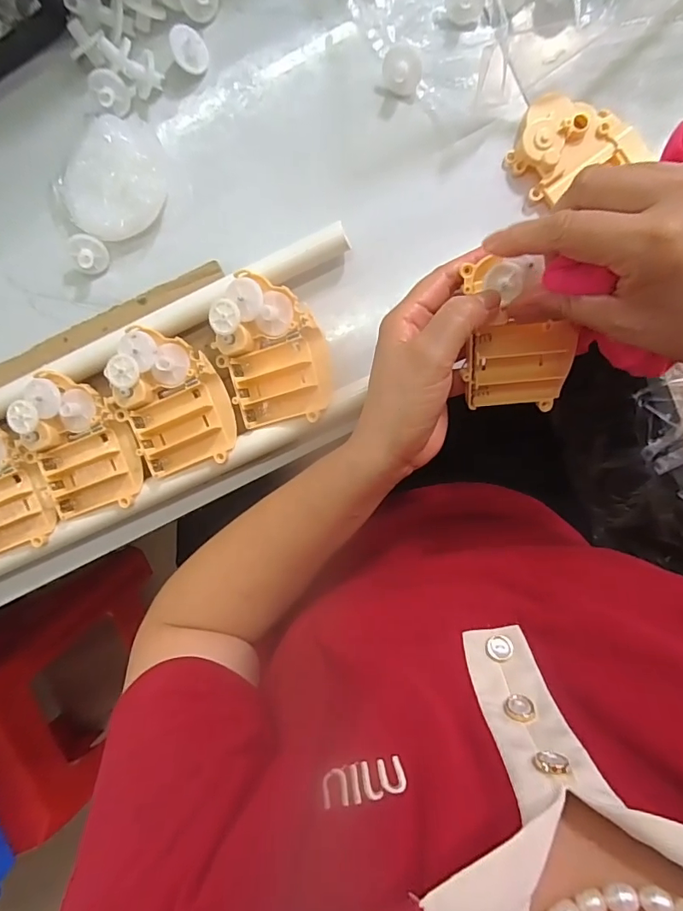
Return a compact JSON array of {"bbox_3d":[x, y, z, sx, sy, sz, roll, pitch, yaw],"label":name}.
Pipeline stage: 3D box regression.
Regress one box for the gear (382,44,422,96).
[{"bbox_3d":[0.042,-0.262,0.323,0.026,0.017,0.022,18,96,-1],"label":"gear"}]

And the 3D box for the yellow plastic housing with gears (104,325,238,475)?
[{"bbox_3d":[-0.118,-0.036,0.324,0.072,0.020,0.098,-32,94,4],"label":"yellow plastic housing with gears"}]

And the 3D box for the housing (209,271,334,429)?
[{"bbox_3d":[-0.047,-0.071,0.317,0.071,0.022,0.096,-12,96,2],"label":"housing"}]

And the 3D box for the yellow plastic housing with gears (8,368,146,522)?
[{"bbox_3d":[-0.186,-0.007,0.328,0.072,0.023,0.099,-30,95,4],"label":"yellow plastic housing with gears"}]

